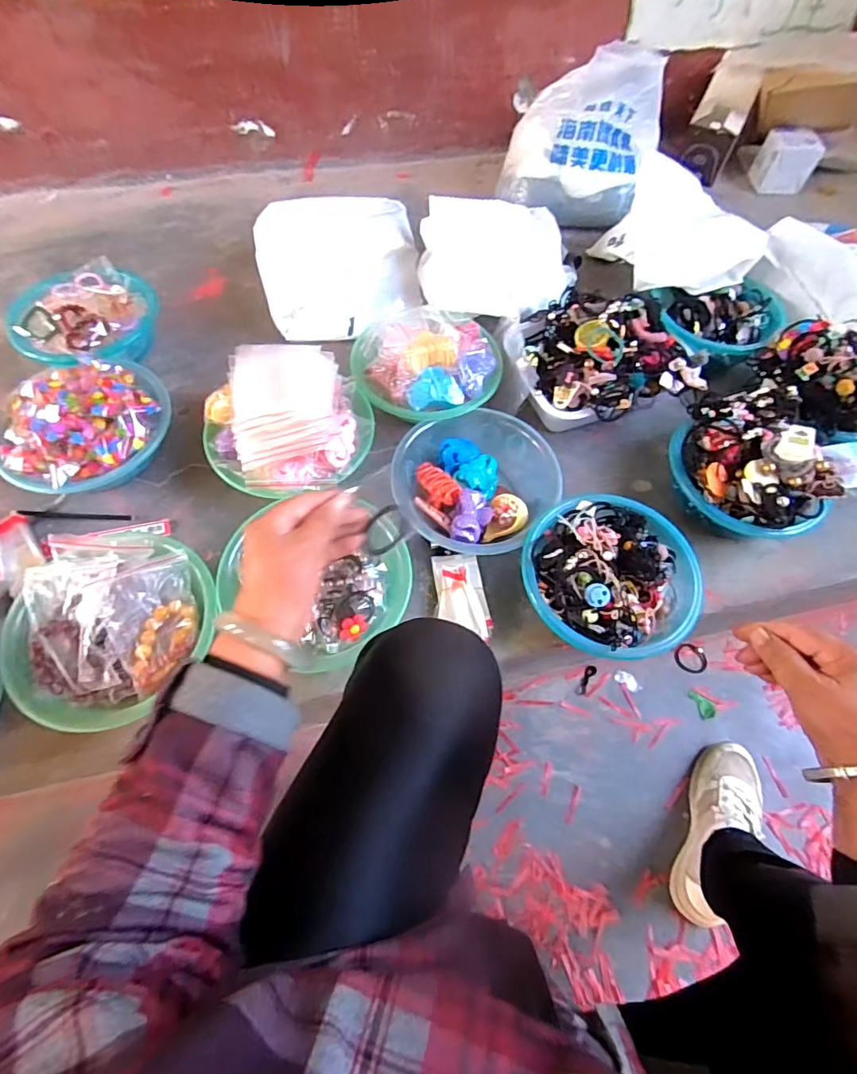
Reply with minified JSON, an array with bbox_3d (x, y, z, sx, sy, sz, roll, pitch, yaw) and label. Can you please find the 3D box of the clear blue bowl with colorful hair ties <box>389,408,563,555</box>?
[{"bbox_3d":[0.065,-0.085,0.755,0.223,0.077,0.215,1,63,-2],"label":"clear blue bowl with colorful hair ties"}]

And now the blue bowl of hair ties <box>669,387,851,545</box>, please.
[{"bbox_3d":[0.457,-0.107,0.741,0.205,0.134,0.219,1,63,-2],"label":"blue bowl of hair ties"}]

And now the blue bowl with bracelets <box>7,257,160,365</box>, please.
[{"bbox_3d":[-0.580,-0.362,0.856,0.197,0.099,0.214,1,63,-2],"label":"blue bowl with bracelets"}]

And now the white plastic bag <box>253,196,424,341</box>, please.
[{"bbox_3d":[-0.157,-0.500,0.940,0.297,0.096,0.305,-14,64,-9],"label":"white plastic bag"}]

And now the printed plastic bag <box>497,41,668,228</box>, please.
[{"bbox_3d":[0.313,-0.812,1.031,0.295,0.219,0.207,16,63,6],"label":"printed plastic bag"}]

